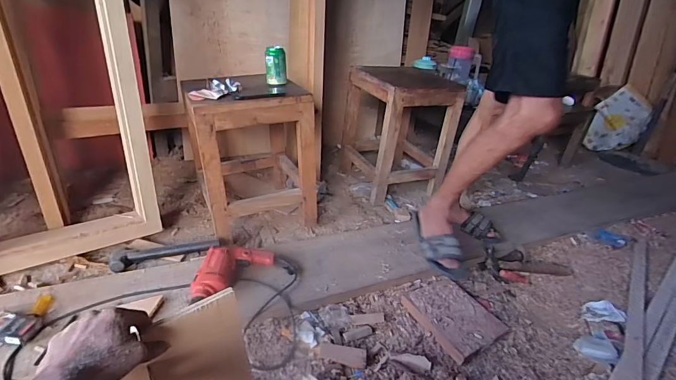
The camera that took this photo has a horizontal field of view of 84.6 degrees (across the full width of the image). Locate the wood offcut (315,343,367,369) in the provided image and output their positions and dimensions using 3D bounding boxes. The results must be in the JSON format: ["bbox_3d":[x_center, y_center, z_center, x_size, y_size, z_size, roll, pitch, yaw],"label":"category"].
[{"bbox_3d":[0.007,0.384,0.872,0.119,0.014,0.039,10,29,4],"label":"wood offcut"}]

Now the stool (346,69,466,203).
[{"bbox_3d":[0.267,-0.275,1.704,0.391,0.486,0.452,-7,31,-24],"label":"stool"}]

